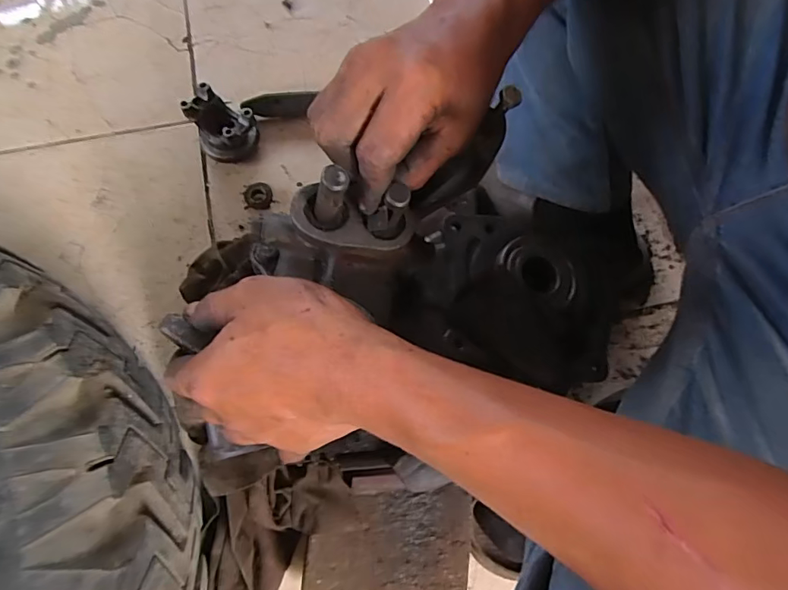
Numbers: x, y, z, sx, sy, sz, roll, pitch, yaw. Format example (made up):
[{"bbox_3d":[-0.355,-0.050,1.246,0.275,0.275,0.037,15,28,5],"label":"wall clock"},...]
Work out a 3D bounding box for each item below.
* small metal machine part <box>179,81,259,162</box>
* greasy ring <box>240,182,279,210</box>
[{"bbox_3d":[-0.229,-0.225,0.667,0.075,0.075,0.091,-43,78,-13],"label":"small metal machine part"},{"bbox_3d":[-0.188,-0.136,0.678,0.043,0.016,0.043,0,72,0],"label":"greasy ring"}]

